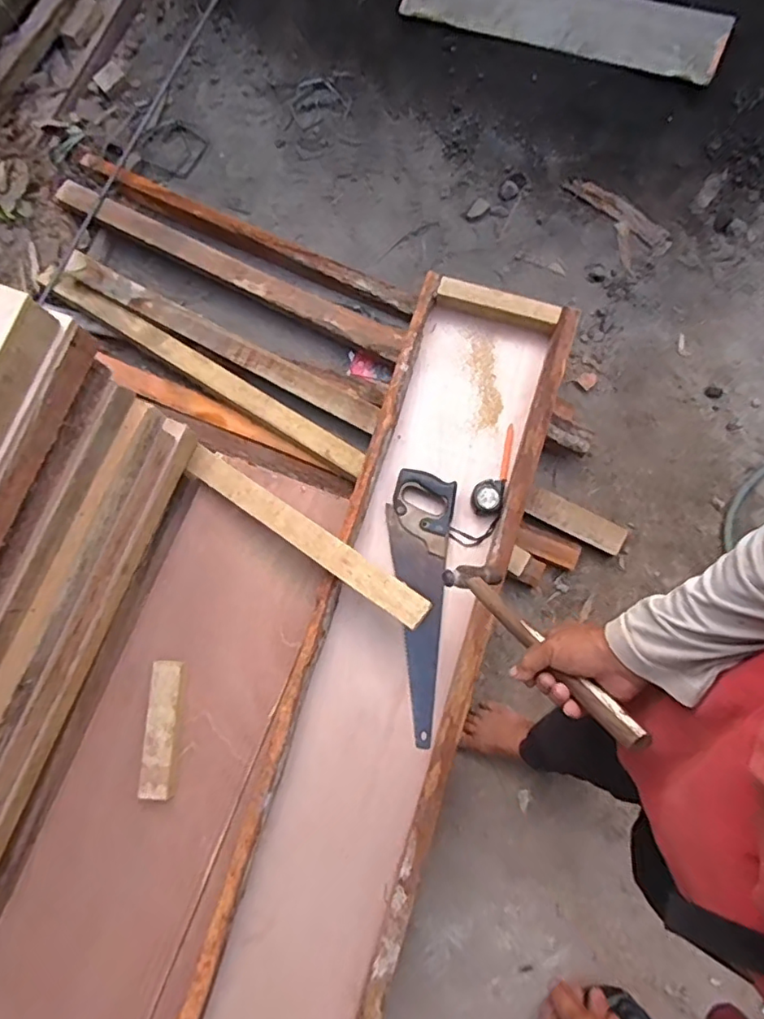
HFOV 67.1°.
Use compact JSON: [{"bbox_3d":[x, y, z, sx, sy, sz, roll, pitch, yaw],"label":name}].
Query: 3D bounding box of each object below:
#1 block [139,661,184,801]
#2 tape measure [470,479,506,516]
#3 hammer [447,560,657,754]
[{"bbox_3d":[-0.395,0.393,1.034,0.053,0.031,0.229,1,78,3],"label":"block"},{"bbox_3d":[0.197,-0.026,1.083,0.056,0.035,0.068,12,78,6],"label":"tape measure"},{"bbox_3d":[0.170,0.144,0.624,0.055,0.038,0.285,-36,38,-6],"label":"hammer"}]

